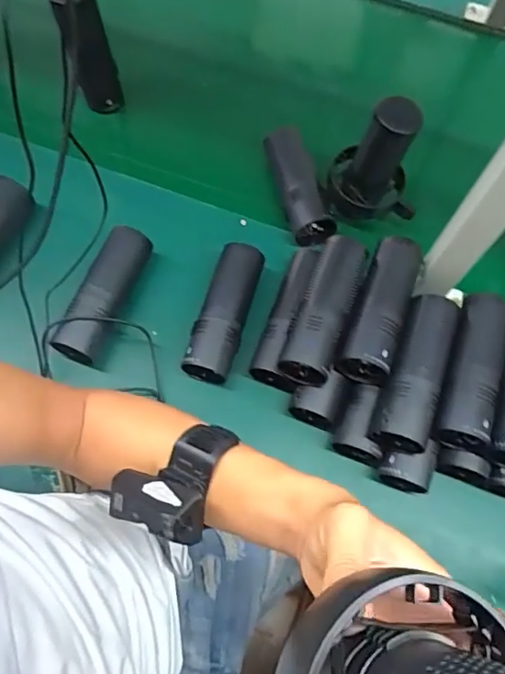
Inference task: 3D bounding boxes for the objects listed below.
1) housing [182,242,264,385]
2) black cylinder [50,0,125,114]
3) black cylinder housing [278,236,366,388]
[{"bbox_3d":[-0.032,-0.025,0.606,0.052,0.058,0.158,16,69,3],"label":"housing"},{"bbox_3d":[-0.211,-0.368,0.668,0.059,0.156,0.061,-14,70,-8],"label":"black cylinder"},{"bbox_3d":[0.078,-0.031,0.555,0.049,0.050,0.155,21,69,5],"label":"black cylinder housing"}]

